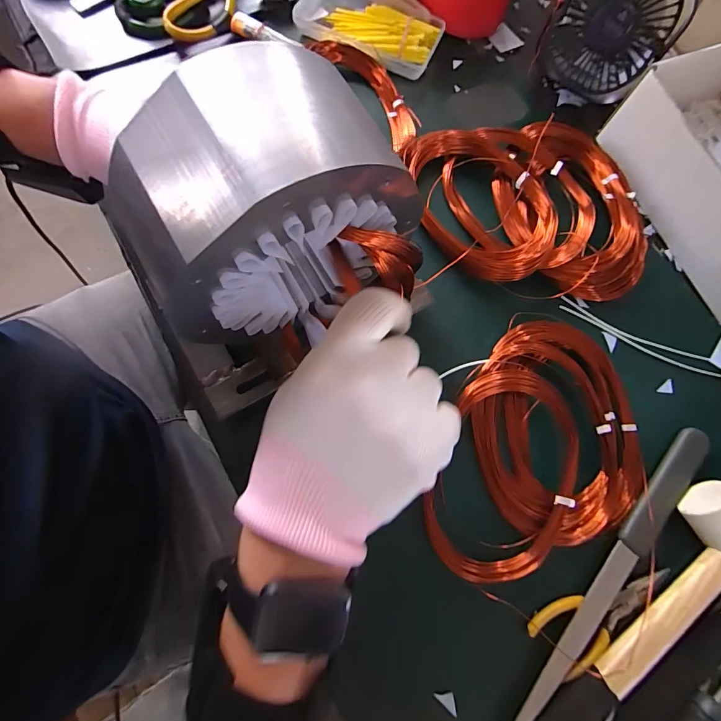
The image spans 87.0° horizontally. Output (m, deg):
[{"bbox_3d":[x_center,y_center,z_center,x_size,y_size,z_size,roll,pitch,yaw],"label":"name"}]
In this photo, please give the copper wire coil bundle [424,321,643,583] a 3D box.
[{"bbox_3d":[0.154,0.071,0.313,0.155,0.030,0.220,20,75,2],"label":"copper wire coil bundle"}]

